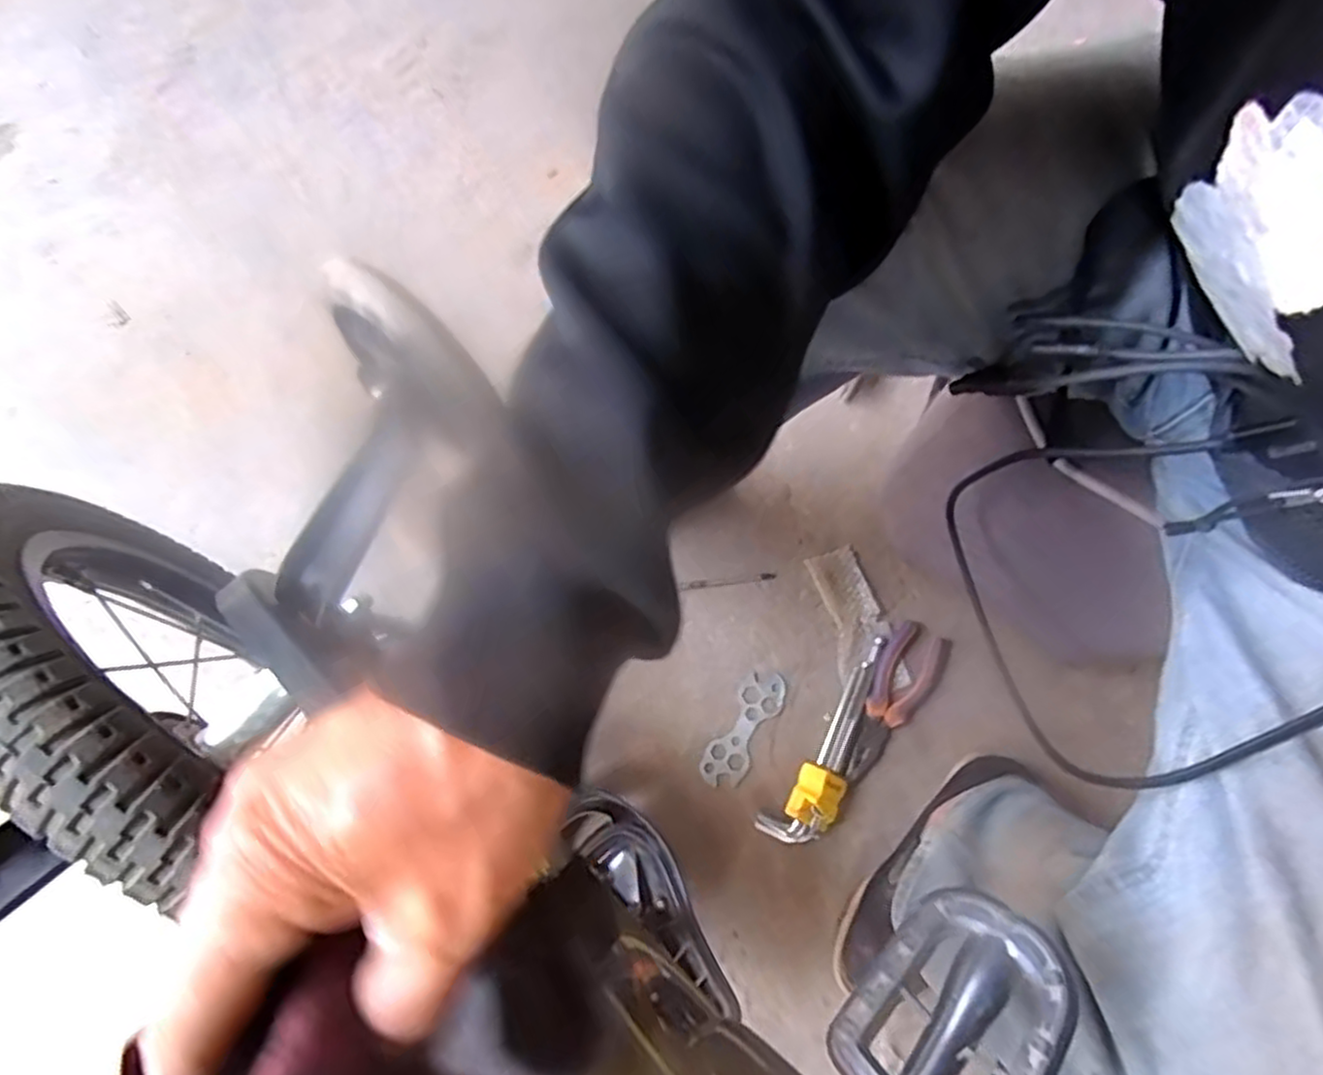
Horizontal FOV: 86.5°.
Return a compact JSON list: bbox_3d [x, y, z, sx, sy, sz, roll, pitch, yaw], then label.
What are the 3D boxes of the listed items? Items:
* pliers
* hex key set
[{"bbox_3d":[0.237,0.172,0.722,0.063,0.019,0.173,28,74,7],"label":"pliers"},{"bbox_3d":[0.181,0.206,0.702,0.056,0.039,0.224,36,75,9],"label":"hex key set"}]

